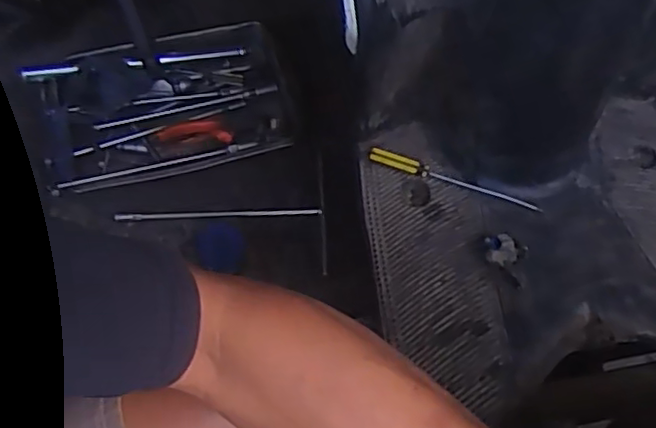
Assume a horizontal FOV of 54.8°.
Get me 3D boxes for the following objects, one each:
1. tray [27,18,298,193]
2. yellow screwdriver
[{"bbox_3d":[-0.245,-0.171,0.961,0.382,0.061,0.249,-15,64,-10],"label":"tray"},{"bbox_3d":[0.130,-0.034,0.667,0.184,0.014,0.016,22,64,9],"label":"yellow screwdriver"}]

